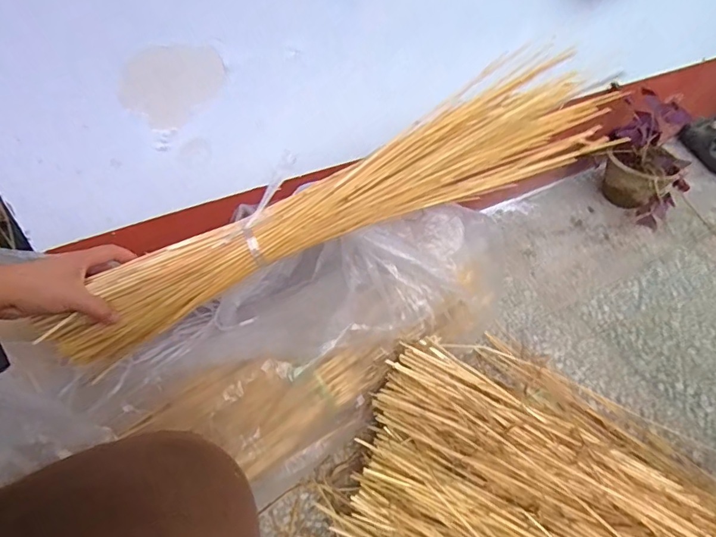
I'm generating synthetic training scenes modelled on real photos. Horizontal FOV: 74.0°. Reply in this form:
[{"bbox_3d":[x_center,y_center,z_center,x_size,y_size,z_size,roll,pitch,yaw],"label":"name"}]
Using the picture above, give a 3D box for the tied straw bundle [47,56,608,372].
[{"bbox_3d":[-0.027,-0.067,0.576,0.711,0.108,0.085,-26,50,-7],"label":"tied straw bundle"}]

